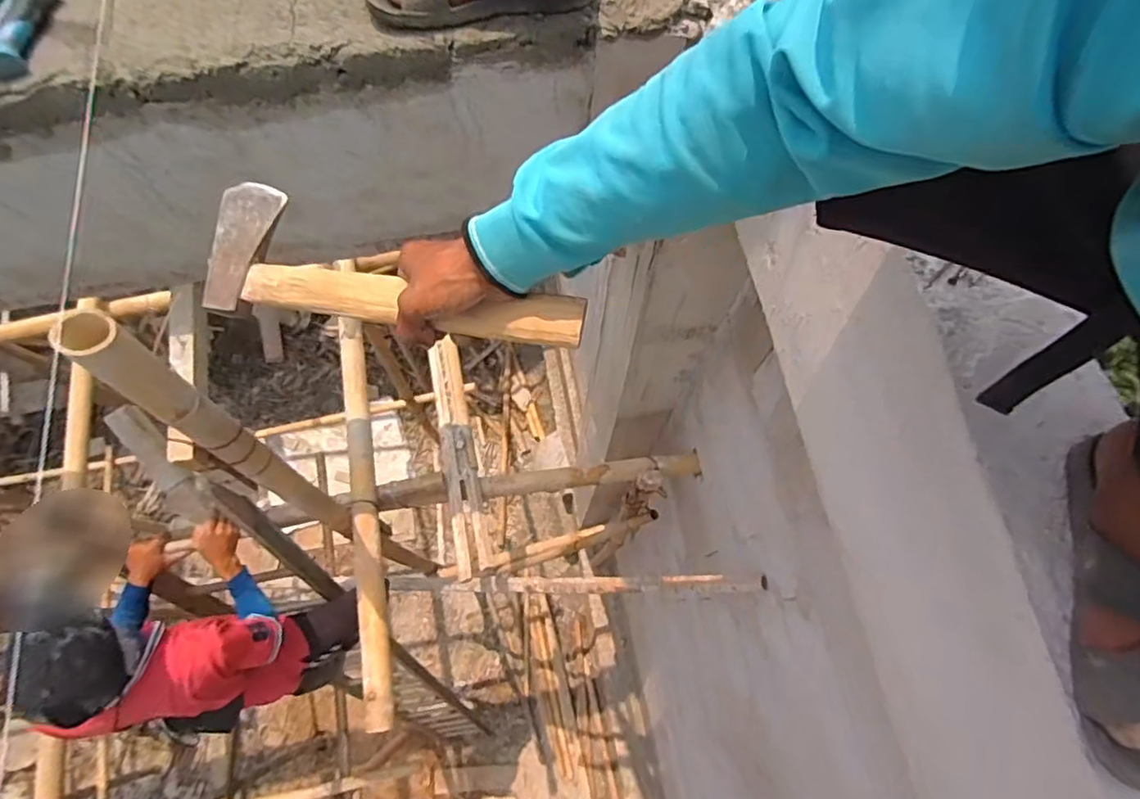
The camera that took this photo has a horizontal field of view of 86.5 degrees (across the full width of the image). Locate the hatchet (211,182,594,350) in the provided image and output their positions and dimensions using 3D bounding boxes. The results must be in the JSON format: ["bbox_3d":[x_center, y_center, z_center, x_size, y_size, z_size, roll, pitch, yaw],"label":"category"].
[{"bbox_3d":[-0.152,-0.099,0.508,0.333,0.023,0.111,14,72,8],"label":"hatchet"}]

